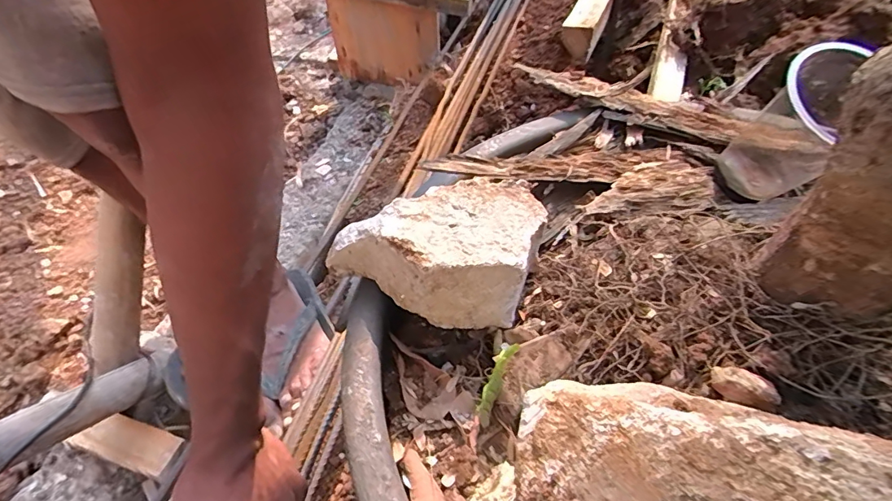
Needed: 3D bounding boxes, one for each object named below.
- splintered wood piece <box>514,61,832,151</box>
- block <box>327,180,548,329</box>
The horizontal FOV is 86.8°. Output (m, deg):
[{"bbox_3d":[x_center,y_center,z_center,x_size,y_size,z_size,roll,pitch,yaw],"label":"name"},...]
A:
[{"bbox_3d":[0.207,-0.146,0.468,0.280,0.017,0.043,20,55,16],"label":"splintered wood piece"},{"bbox_3d":[0.005,-0.007,0.347,0.127,0.058,0.129,23,40,20],"label":"block"}]

